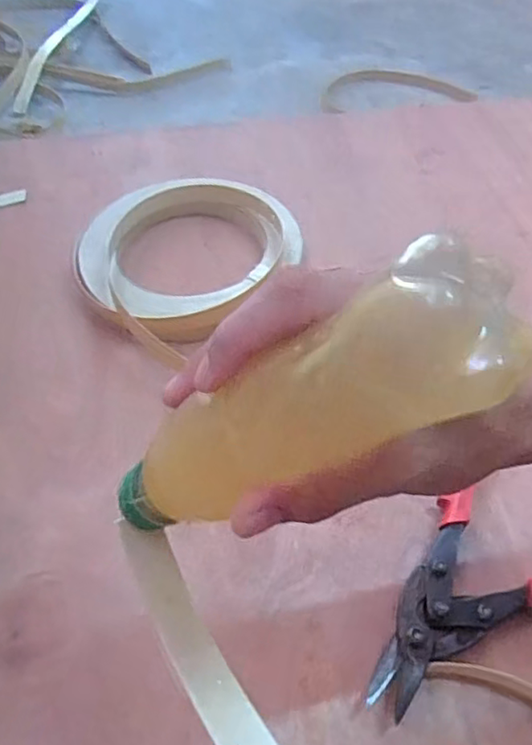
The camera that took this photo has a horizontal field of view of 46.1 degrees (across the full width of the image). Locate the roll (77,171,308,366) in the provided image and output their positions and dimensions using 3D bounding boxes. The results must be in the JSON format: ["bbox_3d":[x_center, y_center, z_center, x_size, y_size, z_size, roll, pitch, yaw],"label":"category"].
[{"bbox_3d":[-0.085,-0.122,0.634,0.214,0.045,0.243,33,57,20],"label":"roll"}]

